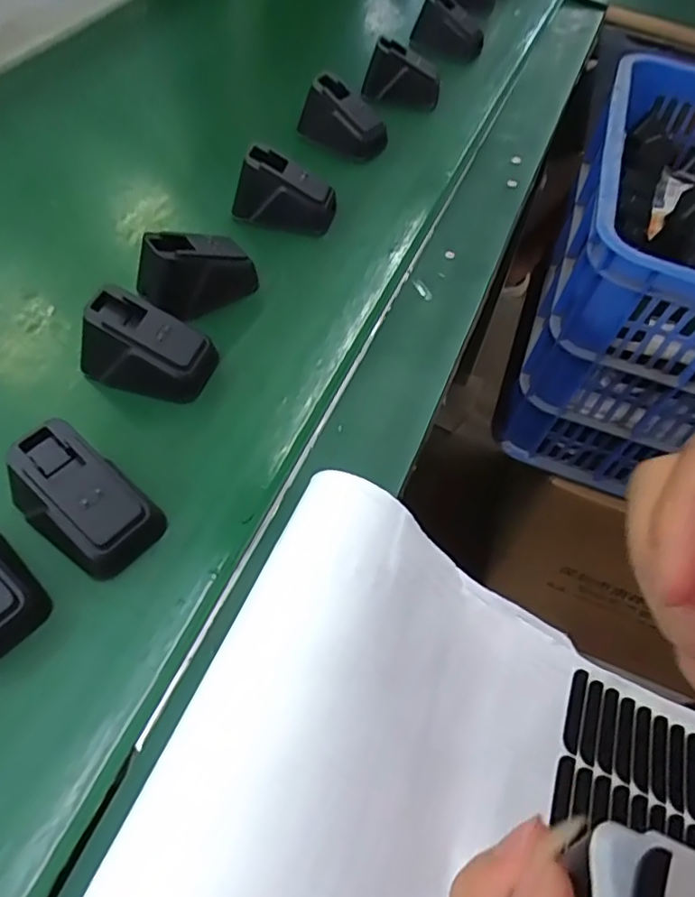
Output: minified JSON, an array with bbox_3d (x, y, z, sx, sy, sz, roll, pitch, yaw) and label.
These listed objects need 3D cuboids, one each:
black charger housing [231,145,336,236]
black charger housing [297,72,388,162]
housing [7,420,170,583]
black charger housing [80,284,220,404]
[{"bbox_3d":[-0.044,-0.182,0.420,0.067,0.042,0.030,8,55,1],"label":"black charger housing"},{"bbox_3d":[-0.001,-0.269,0.483,0.070,0.036,0.047,35,59,18],"label":"black charger housing"},{"bbox_3d":[-0.117,0.023,0.270,0.063,0.040,0.043,33,59,17],"label":"housing"},{"bbox_3d":[-0.109,-0.055,0.325,0.066,0.041,0.036,13,55,4],"label":"black charger housing"}]

